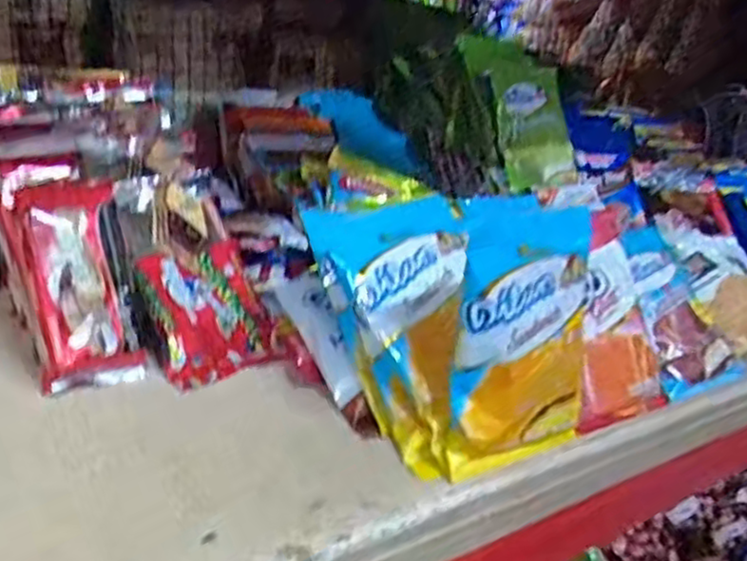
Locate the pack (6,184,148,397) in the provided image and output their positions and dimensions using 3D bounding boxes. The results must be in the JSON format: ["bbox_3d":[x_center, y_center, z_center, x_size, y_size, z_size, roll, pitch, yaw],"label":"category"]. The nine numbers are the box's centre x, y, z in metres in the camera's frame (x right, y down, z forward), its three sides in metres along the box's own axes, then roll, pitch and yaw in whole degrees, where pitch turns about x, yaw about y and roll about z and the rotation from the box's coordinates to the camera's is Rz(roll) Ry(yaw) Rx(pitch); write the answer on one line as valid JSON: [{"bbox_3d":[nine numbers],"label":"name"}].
[{"bbox_3d":[-0.125,0.003,0.312,0.015,0.087,0.040,-12,2,43],"label":"pack"}]

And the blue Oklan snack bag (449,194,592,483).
[{"bbox_3d":[0.060,0.019,0.290,0.067,0.101,0.028,-11,27,-41],"label":"blue Oklan snack bag"}]

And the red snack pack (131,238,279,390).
[{"bbox_3d":[-0.079,0.015,0.352,0.058,0.065,0.007,-15,-14,-42],"label":"red snack pack"}]

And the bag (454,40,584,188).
[{"bbox_3d":[0.114,-0.129,0.544,0.065,0.127,0.020,-9,-13,-25],"label":"bag"}]

